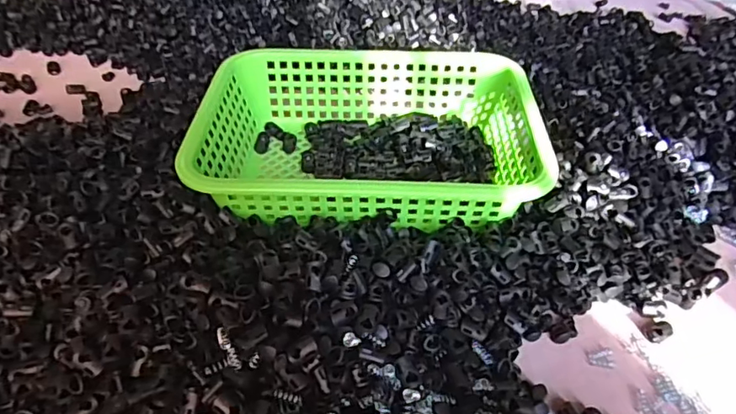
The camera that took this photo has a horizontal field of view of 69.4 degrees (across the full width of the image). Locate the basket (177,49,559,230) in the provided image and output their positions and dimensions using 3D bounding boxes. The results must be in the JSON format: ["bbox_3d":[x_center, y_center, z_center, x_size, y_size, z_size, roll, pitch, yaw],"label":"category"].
[{"bbox_3d":[-0.001,-0.063,0.491,0.285,0.082,0.199,3,43,-1],"label":"basket"}]

